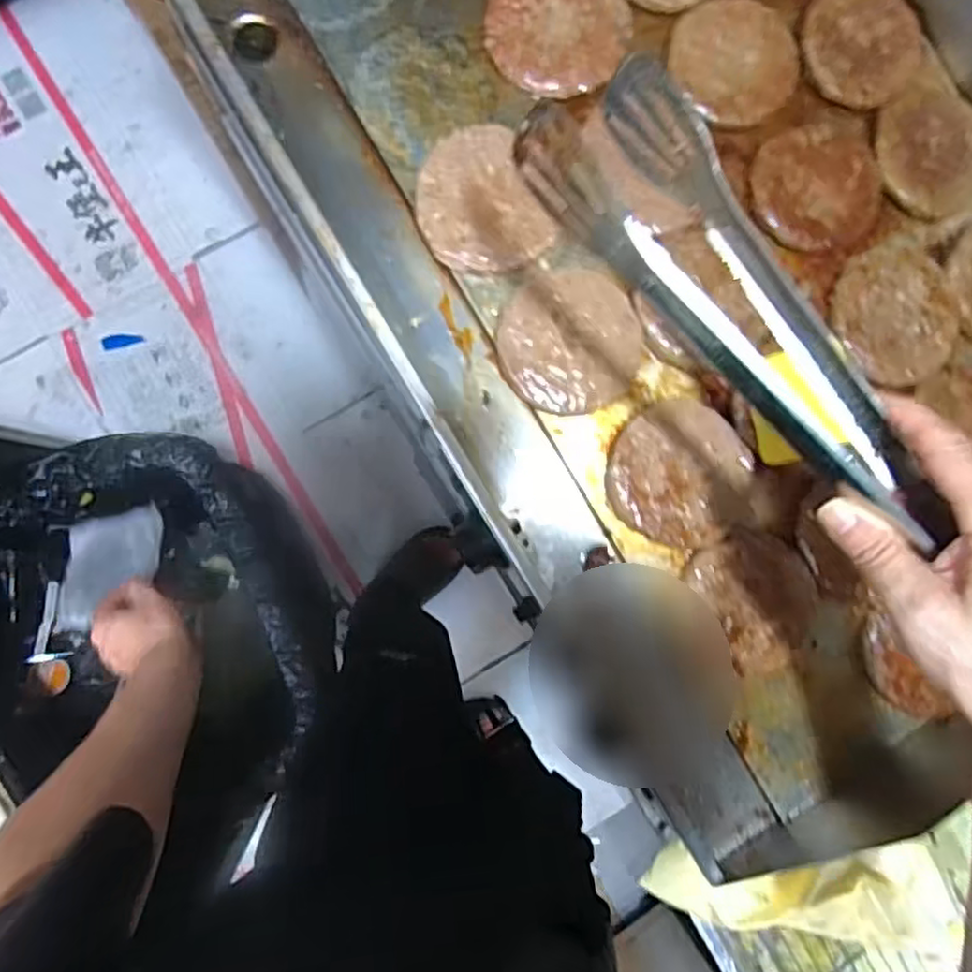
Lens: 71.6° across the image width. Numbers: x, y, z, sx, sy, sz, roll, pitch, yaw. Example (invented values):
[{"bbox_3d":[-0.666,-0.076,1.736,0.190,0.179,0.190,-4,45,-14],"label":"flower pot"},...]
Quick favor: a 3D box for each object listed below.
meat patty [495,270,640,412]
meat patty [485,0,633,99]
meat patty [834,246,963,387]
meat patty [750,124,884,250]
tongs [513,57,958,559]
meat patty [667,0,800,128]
[{"bbox_3d":[0.059,-0.099,0.469,0.096,0.018,0.093,0,88,-8],"label":"meat patty"},{"bbox_3d":[0.050,-0.323,0.473,0.098,0.011,0.097,0,88,-8],"label":"meat patty"},{"bbox_3d":[0.299,-0.125,0.491,0.088,0.010,0.099,-30,92,-8],"label":"meat patty"},{"bbox_3d":[0.241,-0.217,0.488,0.093,0.011,0.085,0,91,-1],"label":"meat patty"},{"bbox_3d":[0.119,-0.077,0.303,0.073,0.054,0.243,-41,91,0],"label":"tongs"},{"bbox_3d":[0.176,-0.299,0.477,0.090,0.009,0.080,3,88,-8],"label":"meat patty"}]

